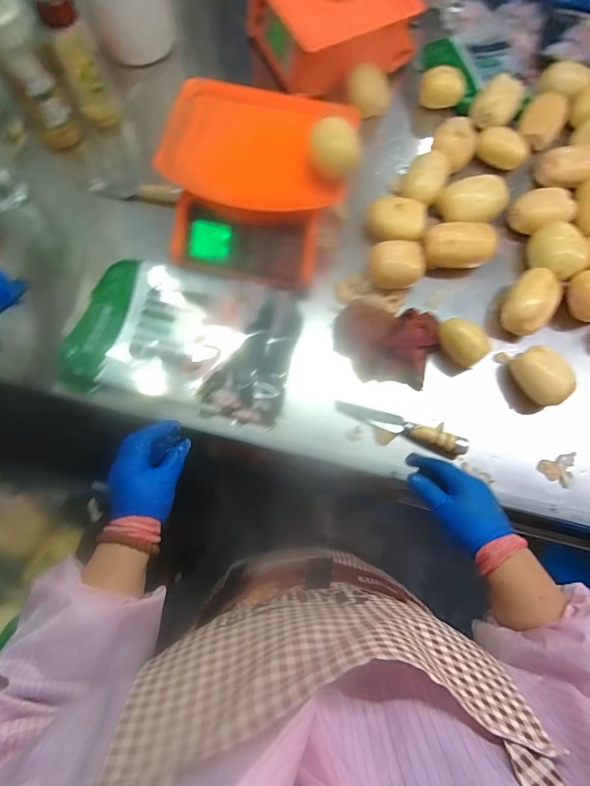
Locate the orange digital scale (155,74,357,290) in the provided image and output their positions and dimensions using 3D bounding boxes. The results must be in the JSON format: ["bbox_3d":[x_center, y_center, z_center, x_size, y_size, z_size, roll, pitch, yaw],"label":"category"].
[{"bbox_3d":[-0.063,-0.340,0.625,0.287,0.140,0.278,12,75,2],"label":"orange digital scale"}]

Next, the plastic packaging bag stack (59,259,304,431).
[{"bbox_3d":[-0.173,-0.089,0.622,0.344,0.036,0.232,13,75,3],"label":"plastic packaging bag stack"}]

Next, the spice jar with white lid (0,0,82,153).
[{"bbox_3d":[-0.431,-0.517,0.645,0.074,0.209,0.078,0,74,-1],"label":"spice jar with white lid"}]

